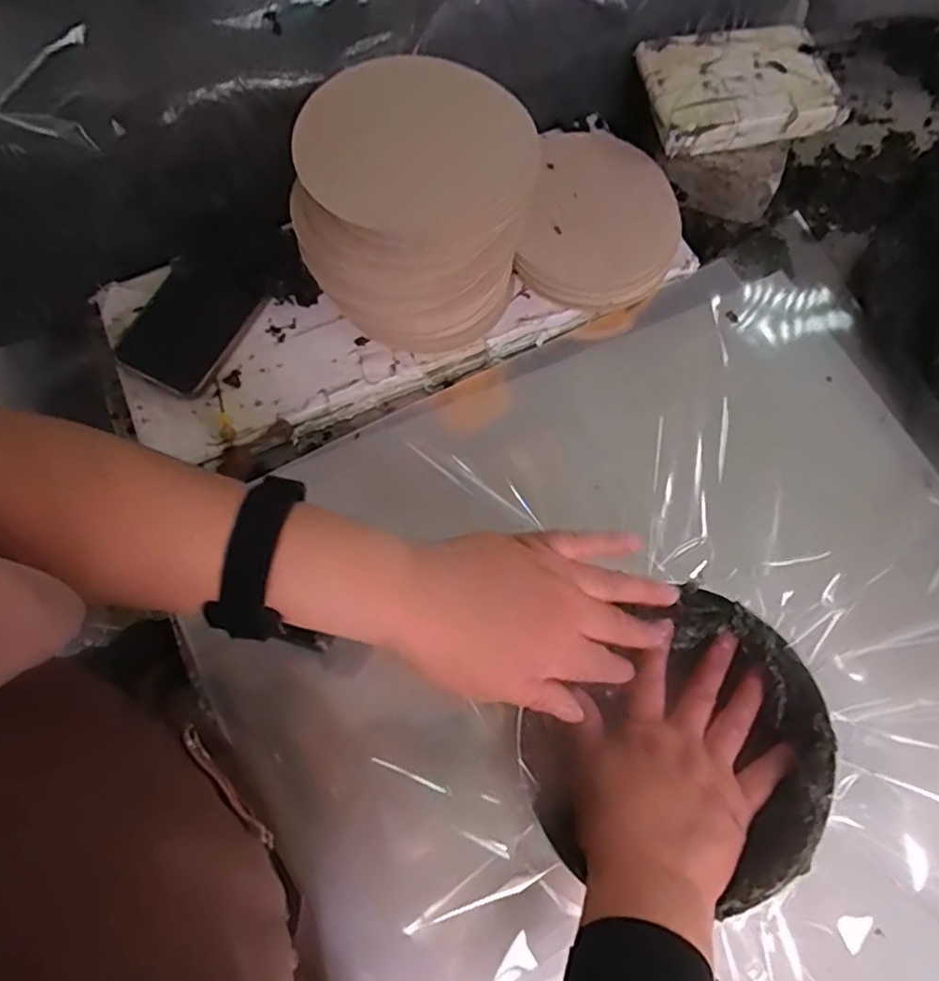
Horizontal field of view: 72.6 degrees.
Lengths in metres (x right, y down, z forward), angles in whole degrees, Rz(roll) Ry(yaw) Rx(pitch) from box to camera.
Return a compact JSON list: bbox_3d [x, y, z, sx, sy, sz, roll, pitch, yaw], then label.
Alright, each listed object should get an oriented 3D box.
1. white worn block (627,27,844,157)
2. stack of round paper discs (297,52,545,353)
[{"bbox_3d":[0.214,-0.322,0.512,0.146,0.025,0.095,-10,70,-2],"label":"white worn block"},{"bbox_3d":[-0.036,-0.182,0.432,0.146,0.139,0.123,8,70,4],"label":"stack of round paper discs"}]

